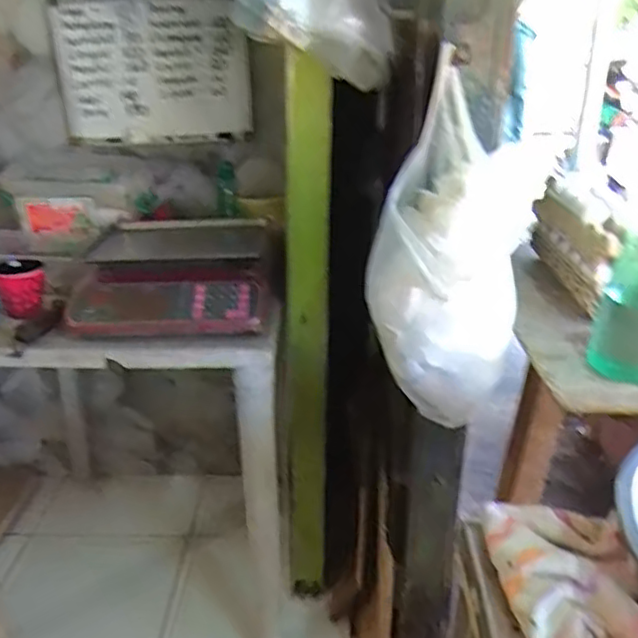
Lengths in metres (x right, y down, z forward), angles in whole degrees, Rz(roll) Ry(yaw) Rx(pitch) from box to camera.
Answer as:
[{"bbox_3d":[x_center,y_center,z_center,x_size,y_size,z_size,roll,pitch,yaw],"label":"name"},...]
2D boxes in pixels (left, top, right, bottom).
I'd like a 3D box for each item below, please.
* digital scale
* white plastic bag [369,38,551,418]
[{"bbox_3d":[-0.254,-0.079,1.184,0.321,0.098,0.341,-1,24,-3],"label":"digital scale"},{"bbox_3d":[0.155,-0.098,0.840,0.167,0.456,0.156,1,-7,-4],"label":"white plastic bag"}]

